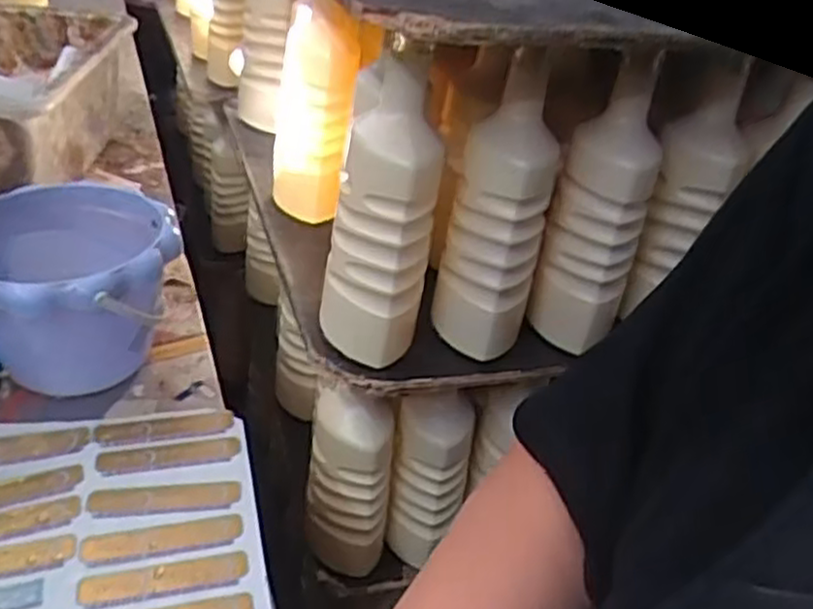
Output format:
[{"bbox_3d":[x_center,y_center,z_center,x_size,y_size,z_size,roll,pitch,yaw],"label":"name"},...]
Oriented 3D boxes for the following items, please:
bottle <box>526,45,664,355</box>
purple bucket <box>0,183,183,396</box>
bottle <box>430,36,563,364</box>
[{"bbox_3d":[0.151,-0.078,0.605,0.068,0.216,0.077,17,33,12],"label":"bottle"},{"bbox_3d":[-0.247,-0.004,0.575,0.153,0.116,0.146,-3,36,-11],"label":"purple bucket"},{"bbox_3d":[0.068,-0.070,0.581,0.070,0.212,0.081,14,33,9],"label":"bottle"}]

